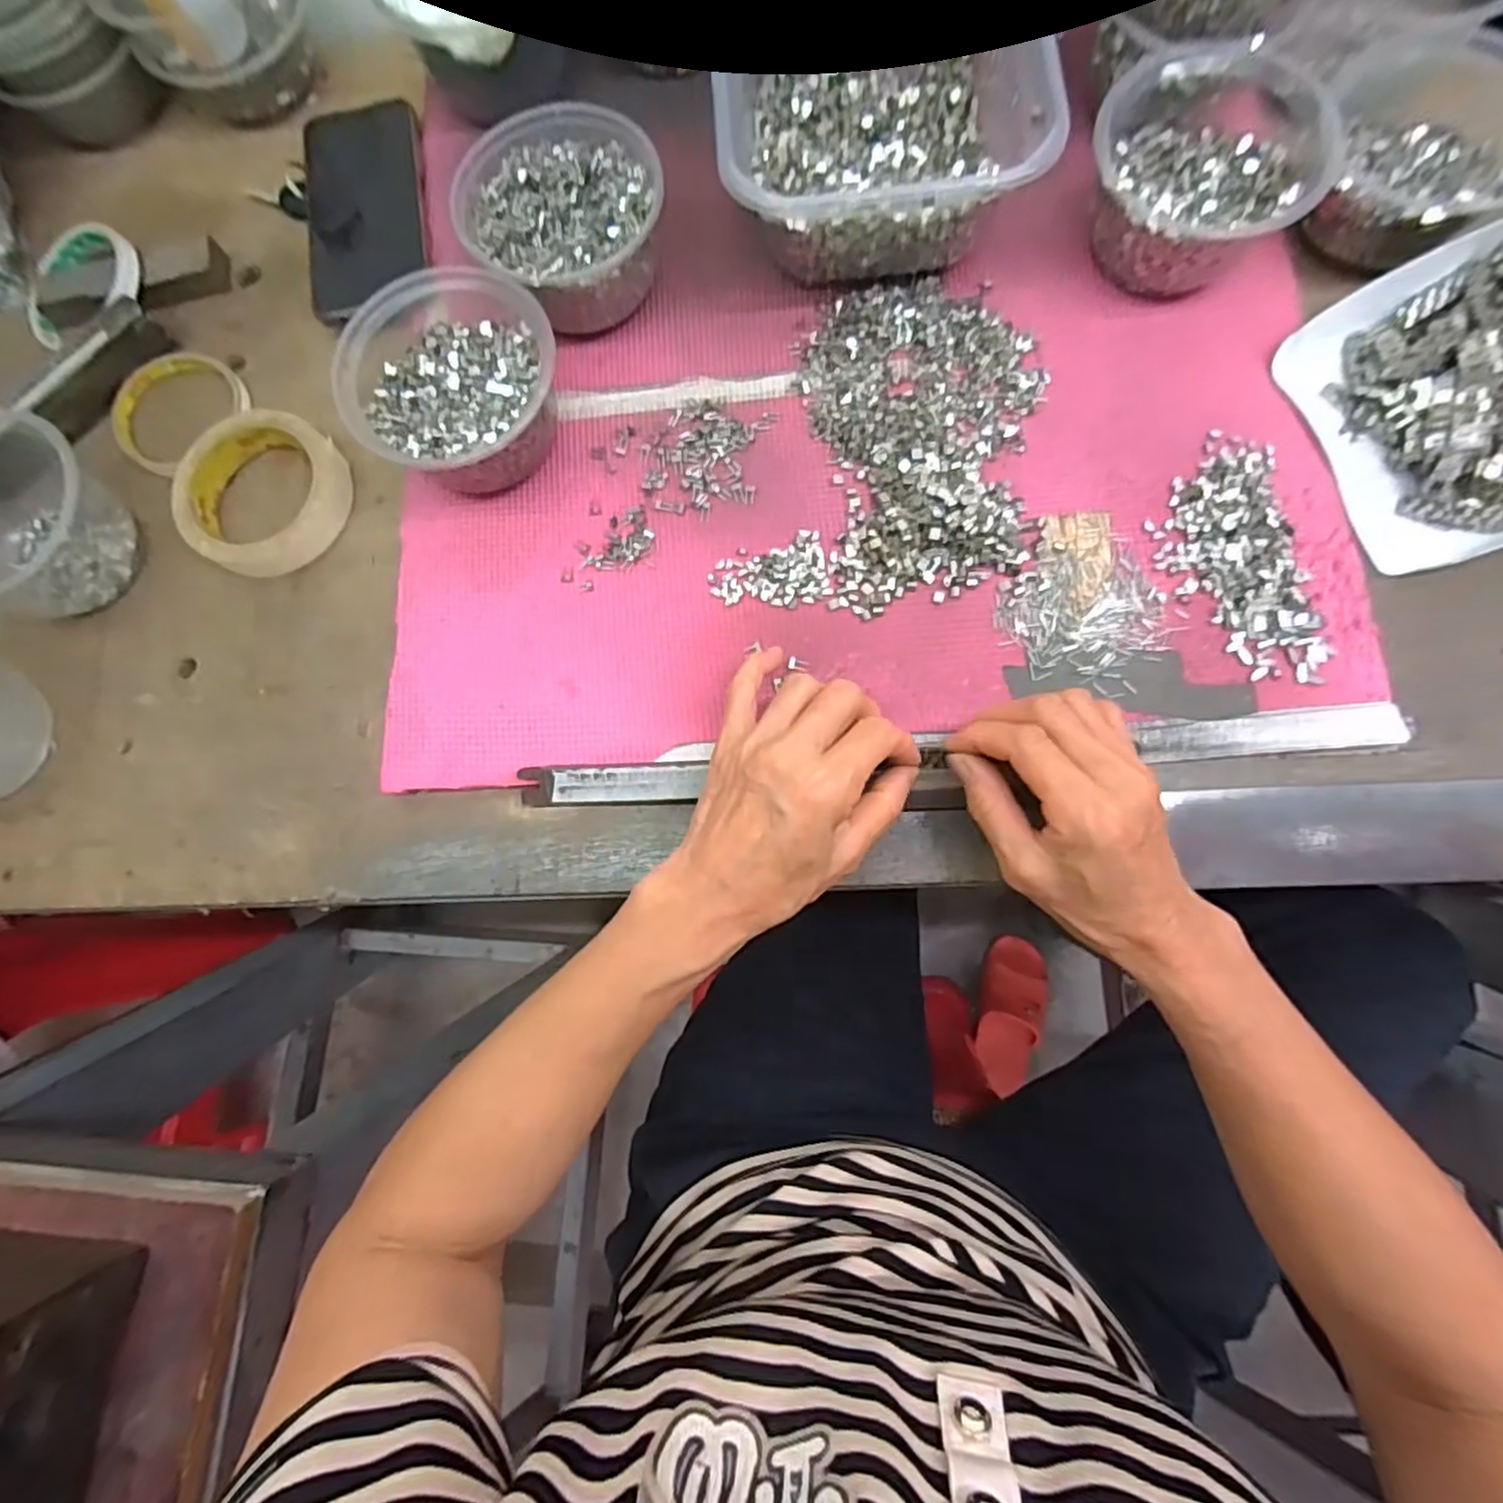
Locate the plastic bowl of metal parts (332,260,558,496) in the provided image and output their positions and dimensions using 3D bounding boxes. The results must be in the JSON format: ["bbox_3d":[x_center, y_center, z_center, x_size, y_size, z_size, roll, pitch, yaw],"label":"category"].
[{"bbox_3d":[-0.160,-0.200,0.387,0.110,0.062,0.104,-1,78,4],"label":"plastic bowl of metal parts"}]

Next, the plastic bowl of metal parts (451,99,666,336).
[{"bbox_3d":[-0.108,-0.308,0.405,0.110,0.056,0.115,-1,78,4],"label":"plastic bowl of metal parts"}]

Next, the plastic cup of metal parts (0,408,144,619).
[{"bbox_3d":[-0.433,-0.135,0.401,0.109,0.058,0.111,-1,78,4],"label":"plastic cup of metal parts"}]

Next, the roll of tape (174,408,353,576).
[{"bbox_3d":[-0.297,-0.158,0.417,0.099,0.018,0.096,-1,81,4],"label":"roll of tape"}]

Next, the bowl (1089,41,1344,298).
[{"bbox_3d":[0.249,-0.322,0.380,0.117,0.057,0.138,36,83,10],"label":"bowl"}]

